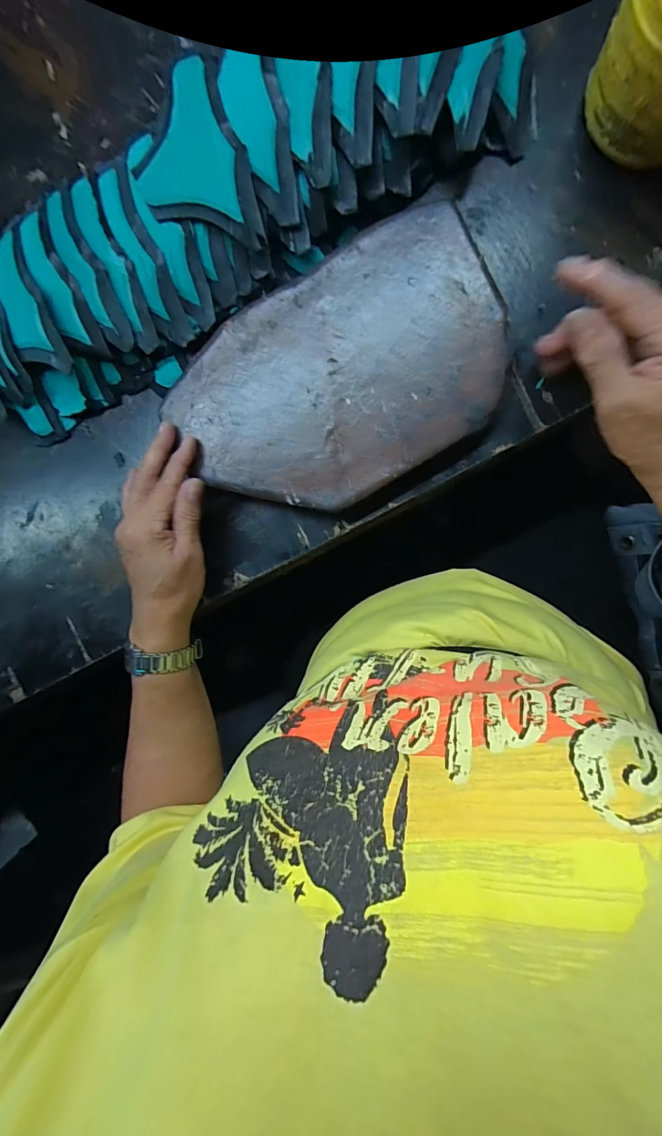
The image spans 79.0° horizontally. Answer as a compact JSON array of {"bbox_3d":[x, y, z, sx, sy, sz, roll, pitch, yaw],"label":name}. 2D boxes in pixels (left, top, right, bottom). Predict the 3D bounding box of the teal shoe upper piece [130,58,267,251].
[{"bbox_3d":[-0.103,-0.297,0.301,0.080,0.019,0.127,-19,92,9],"label":"teal shoe upper piece"}]

